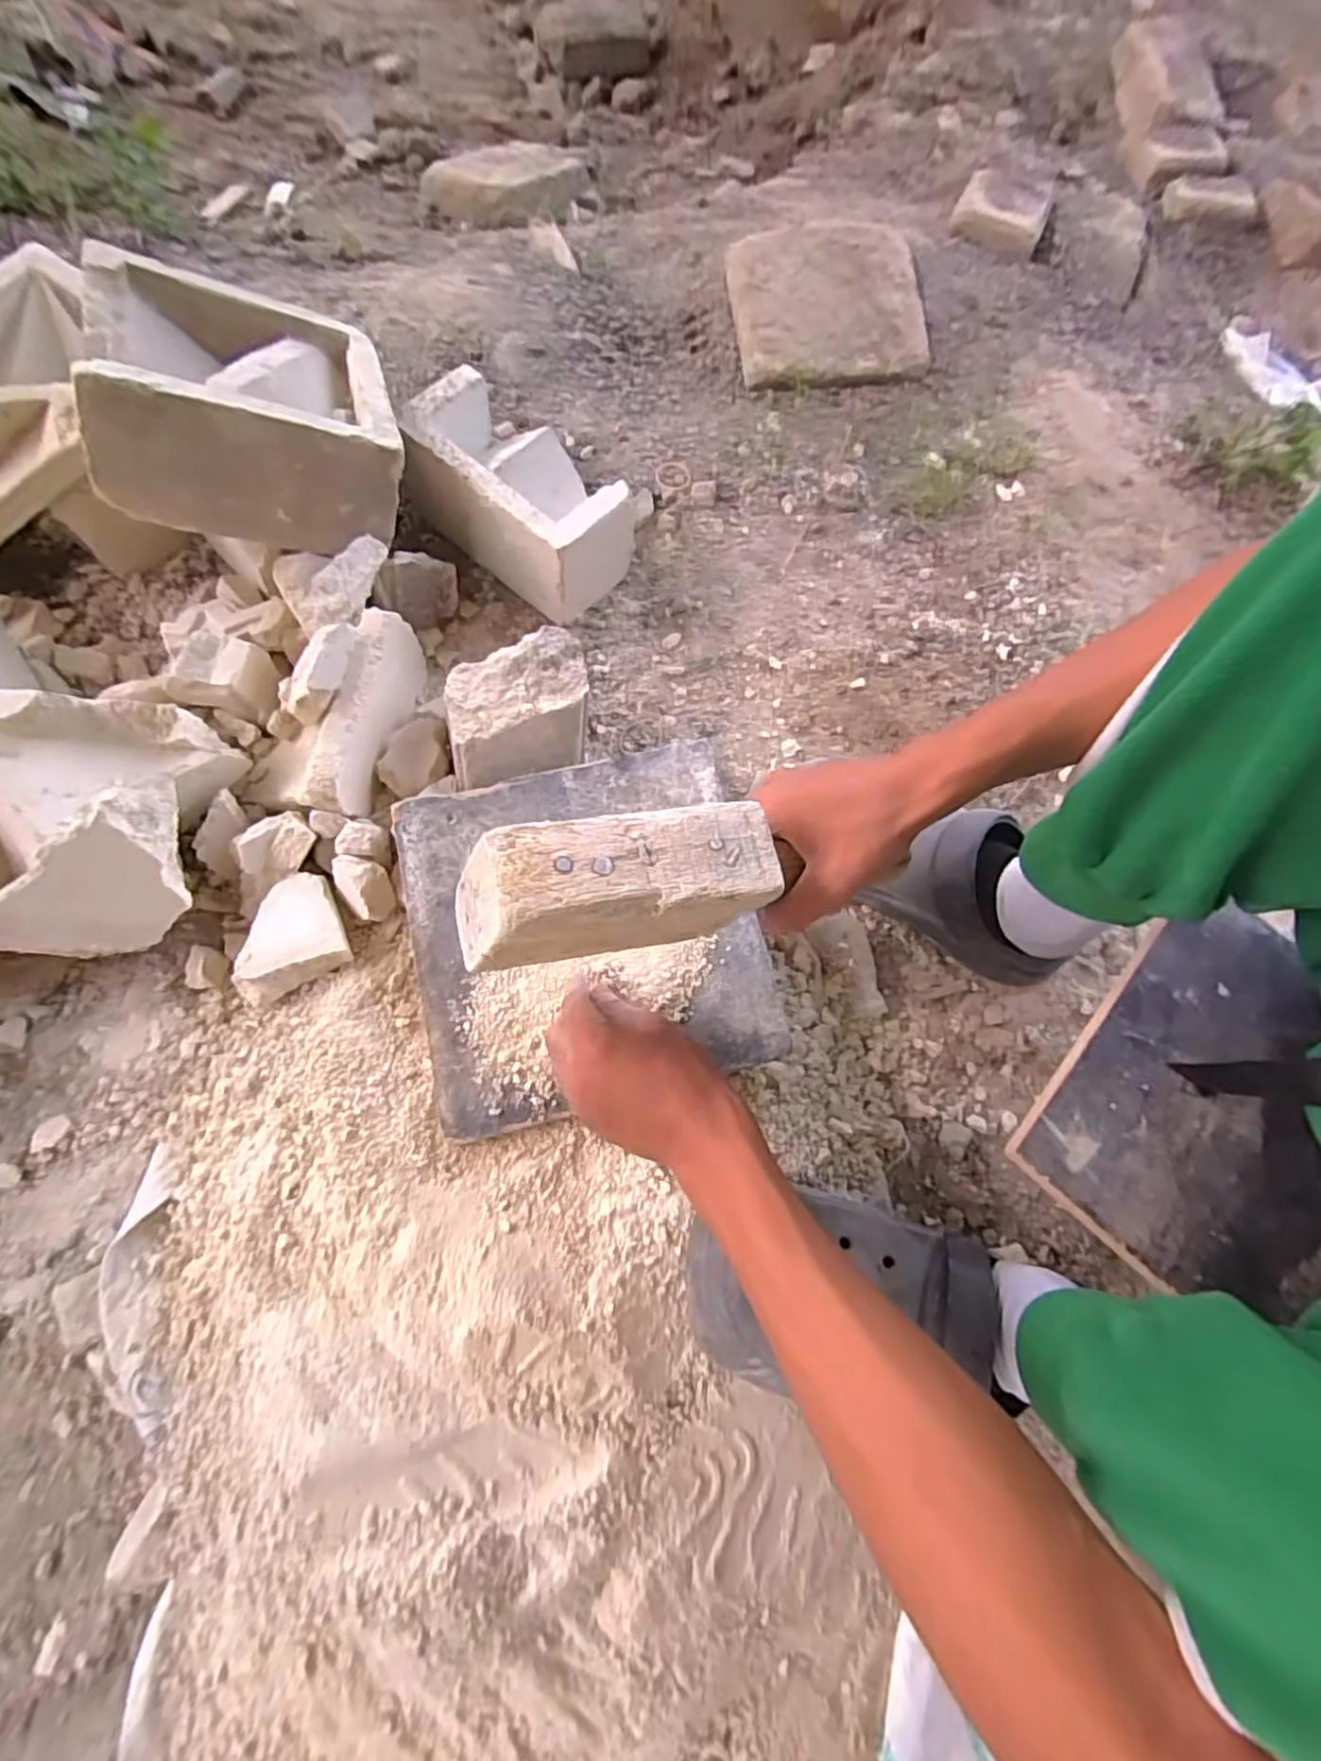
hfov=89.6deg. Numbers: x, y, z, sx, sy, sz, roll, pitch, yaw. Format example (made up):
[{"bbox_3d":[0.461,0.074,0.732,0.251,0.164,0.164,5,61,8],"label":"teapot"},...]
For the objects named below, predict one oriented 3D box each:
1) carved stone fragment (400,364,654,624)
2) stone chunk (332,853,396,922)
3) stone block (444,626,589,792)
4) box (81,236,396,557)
[{"bbox_3d":[-0.134,-0.353,0.610,0.198,0.095,0.103,37,73,5],"label":"carved stone fragment"},{"bbox_3d":[-0.221,0.005,0.501,0.035,0.035,0.049,-41,82,-16],"label":"stone chunk"},{"bbox_3d":[-0.114,-0.132,0.543,0.113,0.082,0.099,-12,73,-13],"label":"stone block"},{"bbox_3d":[-0.332,-0.378,0.538,0.200,0.114,0.201,-6,57,-31],"label":"box"}]

